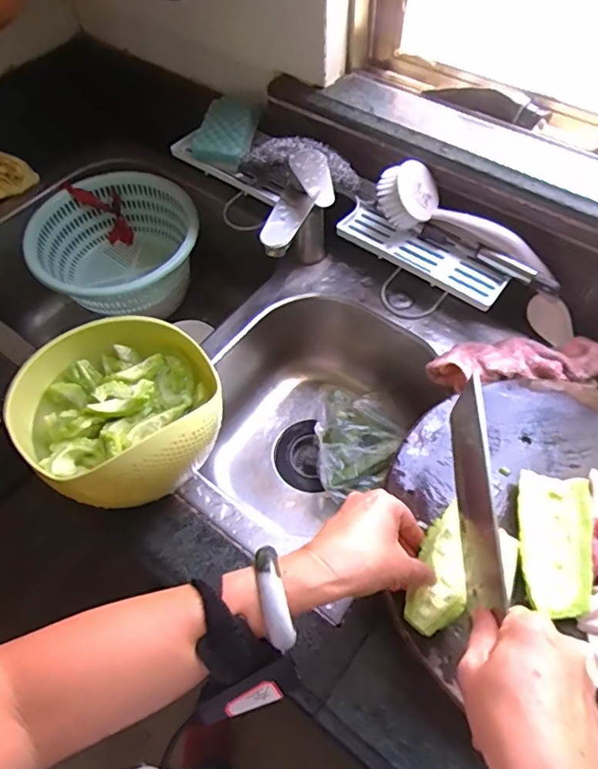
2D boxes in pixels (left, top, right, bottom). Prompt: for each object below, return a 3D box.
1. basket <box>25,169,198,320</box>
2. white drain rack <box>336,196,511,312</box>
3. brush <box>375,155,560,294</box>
[{"bbox_3d":[-0.289,-0.202,0.844,0.228,0.134,0.242,-1,57,2],"label":"basket"},{"bbox_3d":[0.148,-0.160,0.636,0.209,0.022,0.069,31,64,20],"label":"white drain rack"},{"bbox_3d":[0.193,-0.179,0.611,0.231,0.056,0.067,32,63,7],"label":"brush"}]

